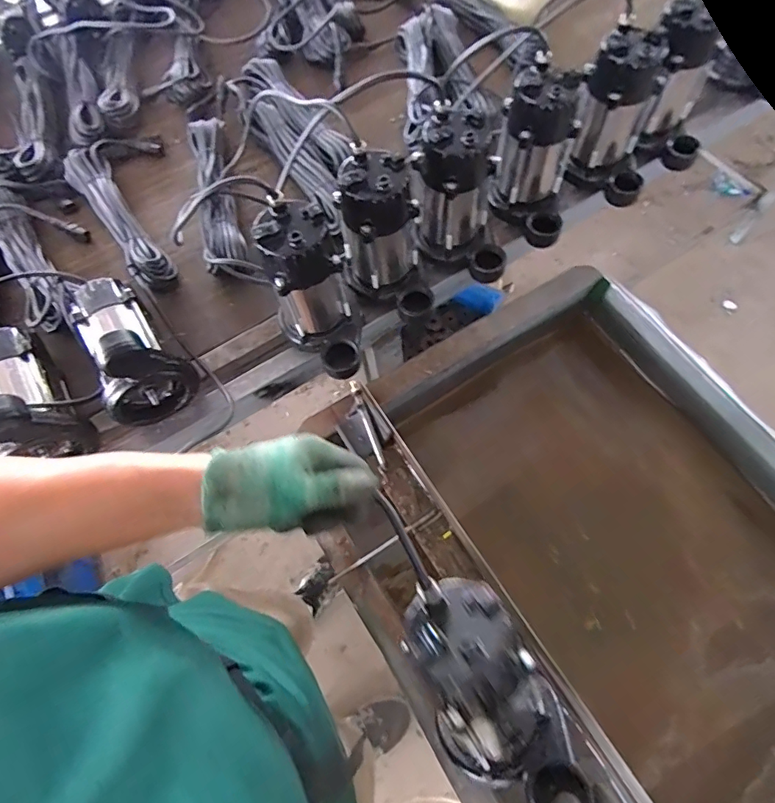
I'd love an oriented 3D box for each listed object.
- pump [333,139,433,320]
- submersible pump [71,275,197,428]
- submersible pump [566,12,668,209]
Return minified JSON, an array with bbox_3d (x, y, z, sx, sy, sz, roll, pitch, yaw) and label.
[{"bbox_3d":[-0.002,-0.213,0.664,0.118,0.207,0.133,-9,66,-2],"label":"pump"},{"bbox_3d":[-0.374,-0.083,0.650,0.117,0.152,0.200,-39,70,-14],"label":"submersible pump"},{"bbox_3d":[0.355,-0.428,0.739,0.115,0.199,0.140,-1,66,2],"label":"submersible pump"}]

